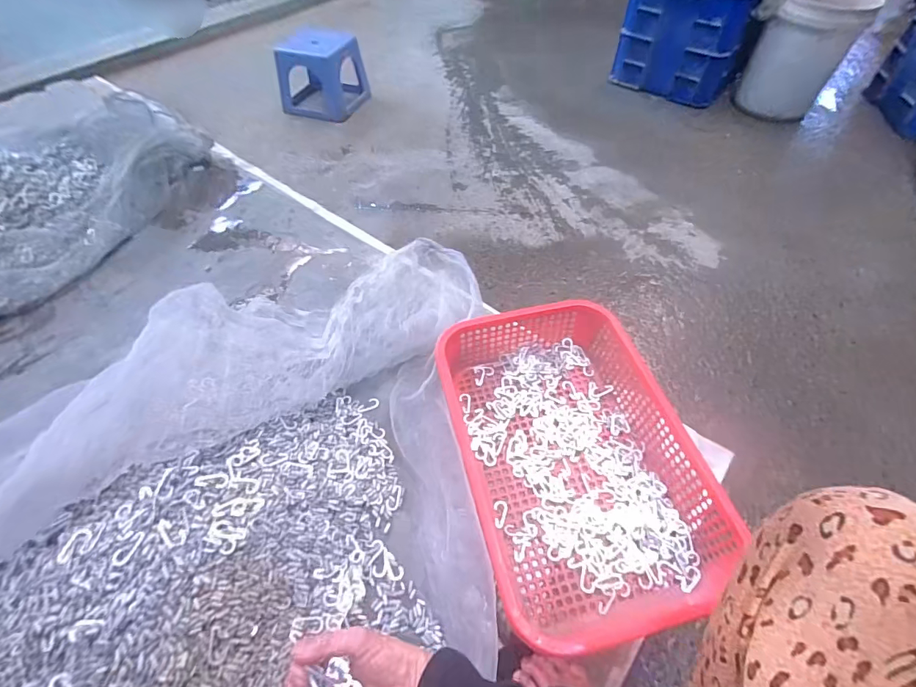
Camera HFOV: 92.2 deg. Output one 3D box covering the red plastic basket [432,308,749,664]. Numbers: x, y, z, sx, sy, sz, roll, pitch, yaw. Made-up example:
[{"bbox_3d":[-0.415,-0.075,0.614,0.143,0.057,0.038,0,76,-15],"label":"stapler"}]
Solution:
[{"bbox_3d":[0.152,0.152,0.646,0.294,0.107,0.451,-12,53,-10],"label":"red plastic basket"}]

